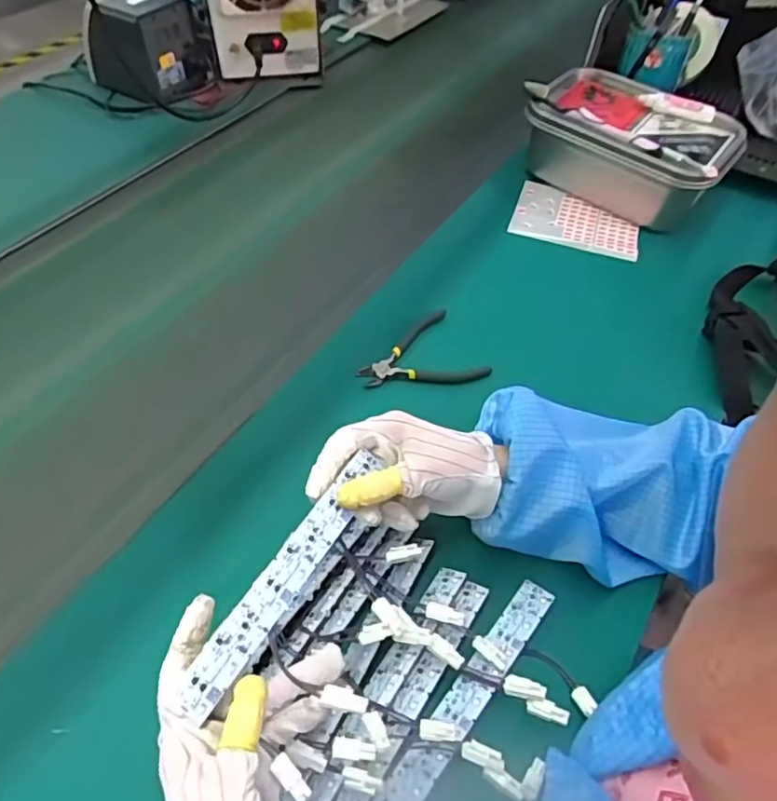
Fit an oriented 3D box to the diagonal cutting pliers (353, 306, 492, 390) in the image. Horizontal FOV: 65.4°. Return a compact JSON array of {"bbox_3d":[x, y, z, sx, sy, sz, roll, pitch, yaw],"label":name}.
[{"bbox_3d":[0.027,-0.042,0.594,0.119,0.012,0.093,-23,55,-18],"label":"diagonal cutting pliers"}]

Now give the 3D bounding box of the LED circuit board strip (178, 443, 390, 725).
[{"bbox_3d":[-0.058,0.102,0.371,0.025,0.004,0.181,42,54,-5],"label":"LED circuit board strip"}]

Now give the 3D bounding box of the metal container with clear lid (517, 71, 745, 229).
[{"bbox_3d":[0.300,-0.317,0.763,0.236,0.093,0.158,33,58,23],"label":"metal container with clear lid"}]

